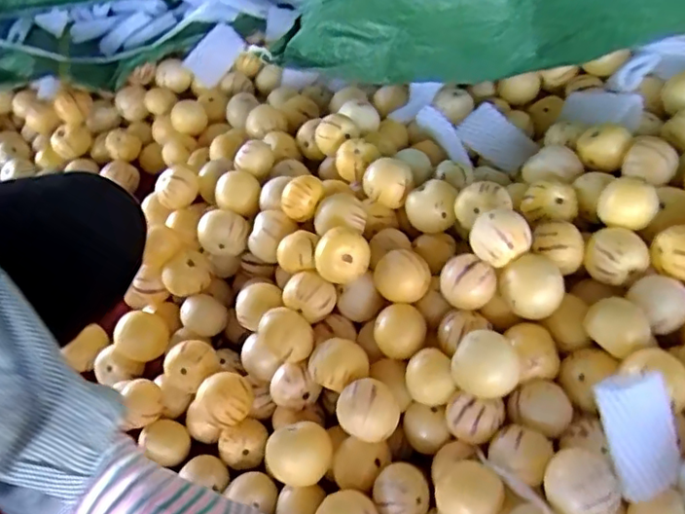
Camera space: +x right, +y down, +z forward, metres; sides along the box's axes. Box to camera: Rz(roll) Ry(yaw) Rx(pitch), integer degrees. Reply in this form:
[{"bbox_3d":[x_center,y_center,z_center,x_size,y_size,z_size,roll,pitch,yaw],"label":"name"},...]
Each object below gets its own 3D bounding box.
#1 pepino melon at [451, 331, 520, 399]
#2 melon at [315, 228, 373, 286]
[{"bbox_3d":[0.119,0.093,0.492,0.050,0.053,0.045,30,59,27],"label":"pepino melon"},{"bbox_3d":[0.000,-0.003,0.572,0.051,0.042,0.044,-6,49,1],"label":"melon"}]

